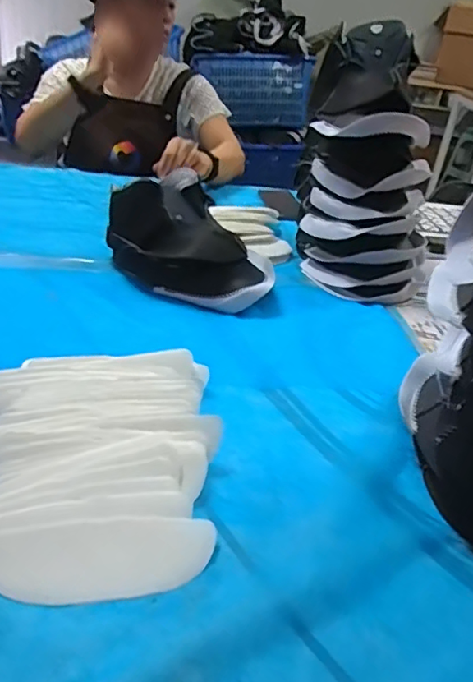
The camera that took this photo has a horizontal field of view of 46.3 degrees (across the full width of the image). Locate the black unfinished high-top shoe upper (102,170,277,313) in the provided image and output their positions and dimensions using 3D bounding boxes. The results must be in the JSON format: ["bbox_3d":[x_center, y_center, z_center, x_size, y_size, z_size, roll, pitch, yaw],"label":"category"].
[{"bbox_3d":[-0.067,-0.146,0.820,0.168,0.122,0.266,-21,42,-35],"label":"black unfinished high-top shoe upper"}]

